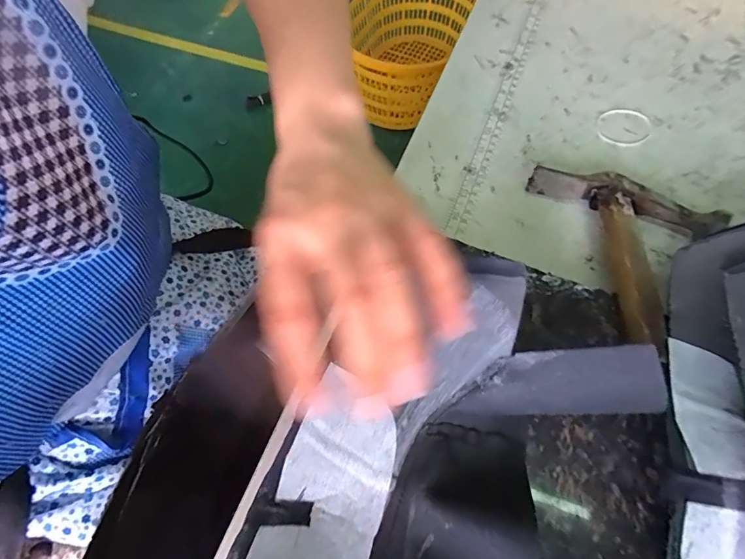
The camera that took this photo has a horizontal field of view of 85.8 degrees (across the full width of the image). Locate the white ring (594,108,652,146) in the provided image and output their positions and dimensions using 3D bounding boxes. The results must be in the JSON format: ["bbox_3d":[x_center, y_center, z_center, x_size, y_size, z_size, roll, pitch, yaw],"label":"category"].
[{"bbox_3d":[0.235,-0.143,0.377,0.051,0.006,0.043,-26,70,-10],"label":"white ring"}]

